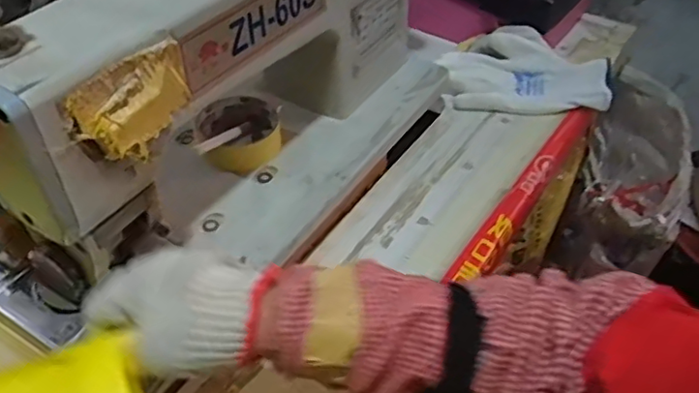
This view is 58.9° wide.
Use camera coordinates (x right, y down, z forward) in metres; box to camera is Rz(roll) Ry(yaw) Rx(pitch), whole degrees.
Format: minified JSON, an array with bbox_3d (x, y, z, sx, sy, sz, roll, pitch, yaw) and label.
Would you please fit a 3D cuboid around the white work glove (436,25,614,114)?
[{"bbox_3d":[0.212,-0.157,0.764,0.199,0.057,0.101,1,45,-2],"label":"white work glove"}]

